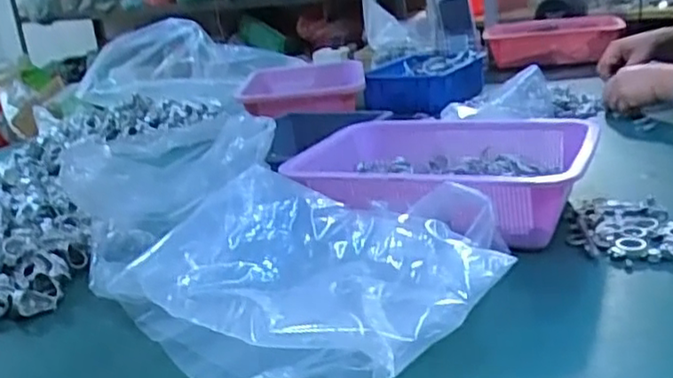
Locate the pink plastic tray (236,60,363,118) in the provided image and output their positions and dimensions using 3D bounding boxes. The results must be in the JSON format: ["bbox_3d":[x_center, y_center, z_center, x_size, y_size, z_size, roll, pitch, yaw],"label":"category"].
[{"bbox_3d":[-0.054,-0.186,1.259,0.204,0.051,0.302,-5,18,5],"label":"pink plastic tray"}]

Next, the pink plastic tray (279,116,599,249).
[{"bbox_3d":[0.118,-0.009,0.736,0.286,0.084,0.264,2,20,24],"label":"pink plastic tray"}]

